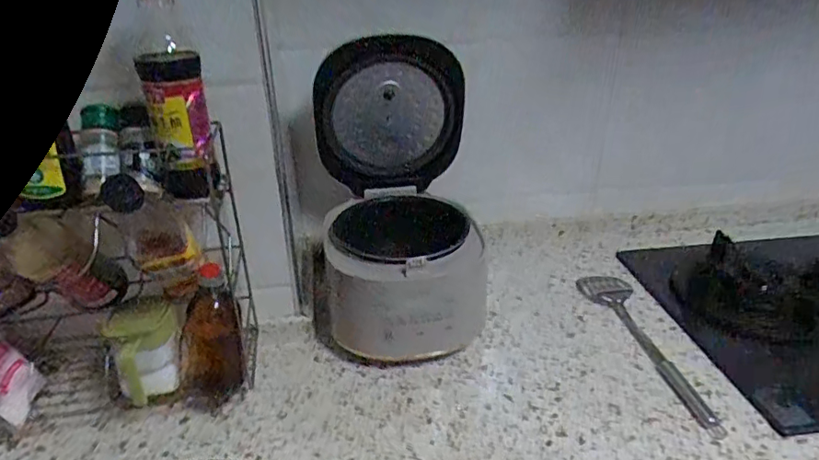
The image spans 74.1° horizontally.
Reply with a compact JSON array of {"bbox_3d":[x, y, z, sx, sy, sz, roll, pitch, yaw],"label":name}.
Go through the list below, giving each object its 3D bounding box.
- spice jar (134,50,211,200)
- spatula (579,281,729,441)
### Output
[{"bbox_3d":[-0.246,-0.109,0.586,0.059,0.156,0.047,-11,30,-18],"label":"spice jar"},{"bbox_3d":[0.349,0.168,0.825,0.085,0.021,0.355,-2,28,-2],"label":"spatula"}]

